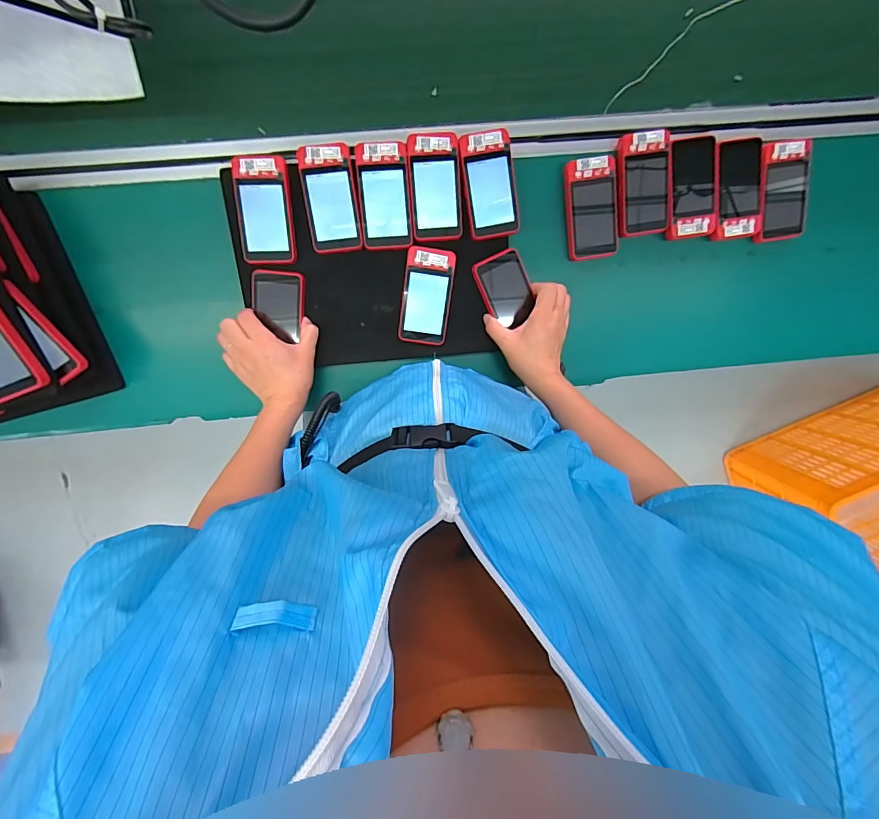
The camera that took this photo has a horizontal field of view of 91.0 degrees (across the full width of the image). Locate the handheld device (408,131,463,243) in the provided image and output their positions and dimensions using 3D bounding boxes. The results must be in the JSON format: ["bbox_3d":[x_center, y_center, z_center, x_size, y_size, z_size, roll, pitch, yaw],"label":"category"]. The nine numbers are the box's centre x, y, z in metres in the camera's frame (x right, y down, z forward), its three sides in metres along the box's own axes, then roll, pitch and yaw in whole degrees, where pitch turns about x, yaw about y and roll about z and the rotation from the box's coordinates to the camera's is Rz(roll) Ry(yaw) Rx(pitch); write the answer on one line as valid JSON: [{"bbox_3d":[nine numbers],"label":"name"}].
[{"bbox_3d":[-0.005,-0.273,0.533,0.061,0.020,0.119,-5,104,-3],"label":"handheld device"}]

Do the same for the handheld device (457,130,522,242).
[{"bbox_3d":[0.063,-0.277,0.536,0.062,0.022,0.118,-11,104,-1],"label":"handheld device"}]

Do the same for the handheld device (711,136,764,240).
[{"bbox_3d":[0.390,-0.288,0.565,0.062,0.018,0.118,-8,104,-2],"label":"handheld device"}]

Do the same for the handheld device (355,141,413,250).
[{"bbox_3d":[-0.067,-0.261,0.530,0.062,0.016,0.116,-4,104,-3],"label":"handheld device"}]

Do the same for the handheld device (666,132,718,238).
[{"bbox_3d":[0.329,-0.289,0.565,0.062,0.019,0.120,-8,104,-2],"label":"handheld device"}]

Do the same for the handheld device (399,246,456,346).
[{"bbox_3d":[-0.016,-0.147,0.567,0.063,0.022,0.119,7,103,-5],"label":"handheld device"}]

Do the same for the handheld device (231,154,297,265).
[{"bbox_3d":[-0.213,-0.241,0.523,0.065,0.014,0.120,-1,104,-3],"label":"handheld device"}]

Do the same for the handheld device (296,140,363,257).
[{"bbox_3d":[-0.132,-0.256,0.527,0.062,0.015,0.118,-6,104,-2],"label":"handheld device"}]

